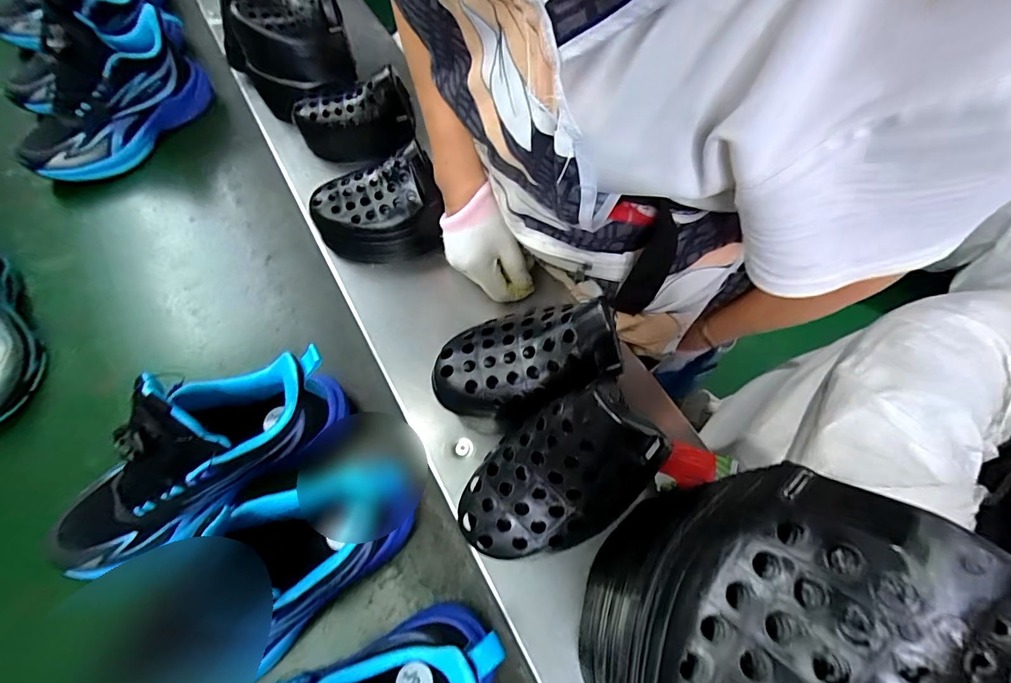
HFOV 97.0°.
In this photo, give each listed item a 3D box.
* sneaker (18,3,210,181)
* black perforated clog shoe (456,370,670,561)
[{"bbox_3d":[-0.502,-0.313,0.560,0.096,0.127,0.240,24,64,10],"label":"sneaker"},{"bbox_3d":[0.030,0.079,0.276,0.127,0.075,0.079,-35,86,18],"label":"black perforated clog shoe"}]

